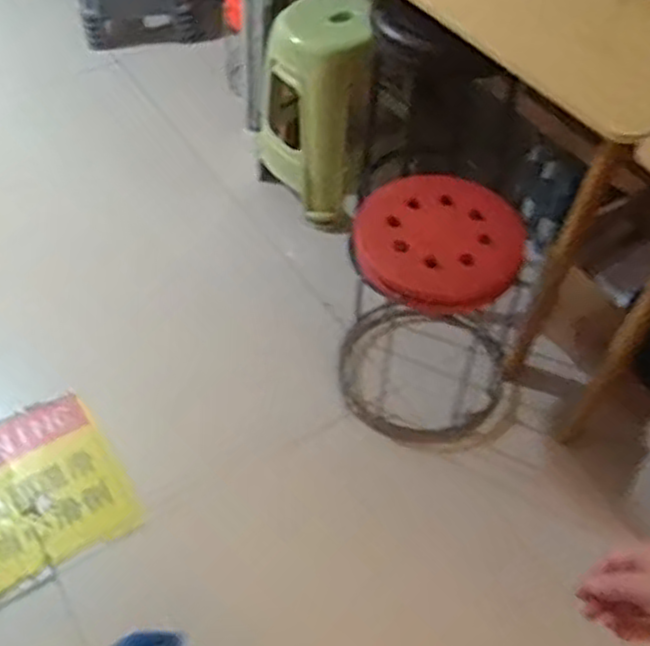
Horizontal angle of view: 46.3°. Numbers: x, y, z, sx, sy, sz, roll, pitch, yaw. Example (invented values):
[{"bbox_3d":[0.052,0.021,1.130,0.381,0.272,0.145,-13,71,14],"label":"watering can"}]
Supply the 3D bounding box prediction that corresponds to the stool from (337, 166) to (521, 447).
[{"bbox_3d":[0.226,-0.026,1.573,0.365,0.478,0.323,8,52,5],"label":"stool"}]

